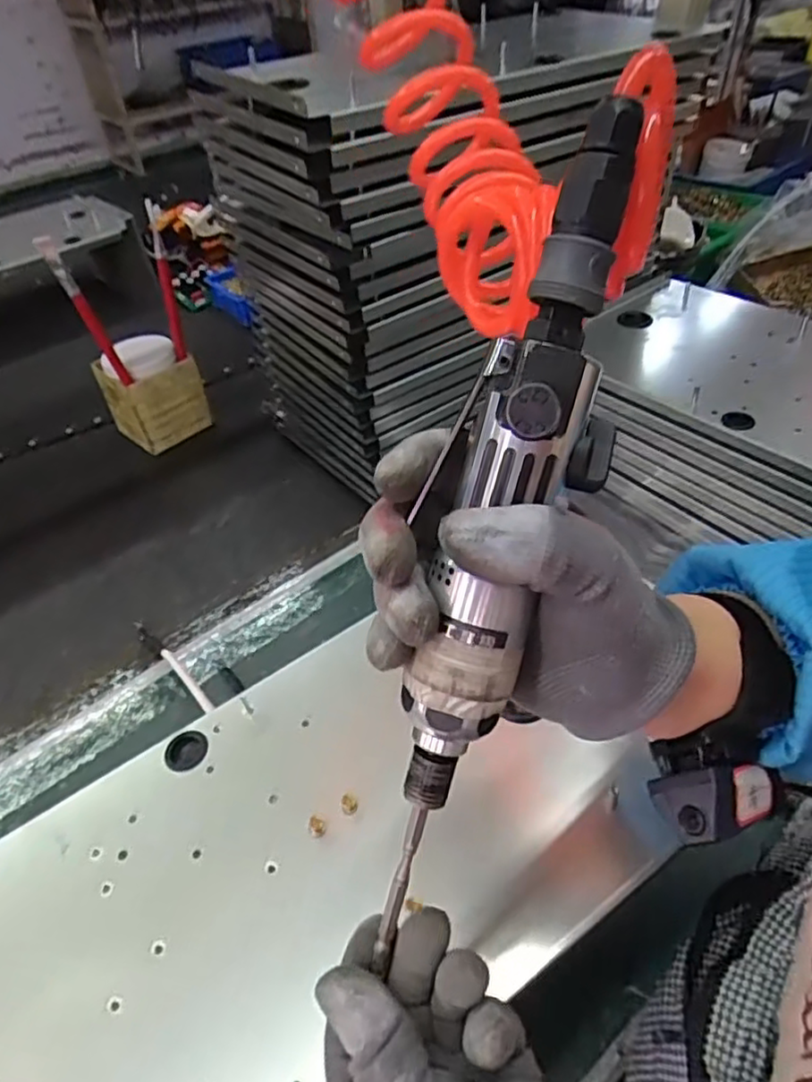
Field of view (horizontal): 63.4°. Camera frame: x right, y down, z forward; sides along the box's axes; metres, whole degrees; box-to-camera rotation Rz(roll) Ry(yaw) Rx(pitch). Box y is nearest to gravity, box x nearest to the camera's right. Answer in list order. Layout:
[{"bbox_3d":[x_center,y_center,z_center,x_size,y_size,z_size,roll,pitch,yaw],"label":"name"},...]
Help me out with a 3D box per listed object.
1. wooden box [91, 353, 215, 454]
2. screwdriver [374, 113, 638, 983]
[{"bbox_3d":[-0.361,-0.207,0.956,0.101,0.121,0.116,31,55,32],"label":"wooden box"},{"bbox_3d":[0.035,0.007,0.235,0.038,0.290,0.035,19,11,24],"label":"screwdriver"}]

